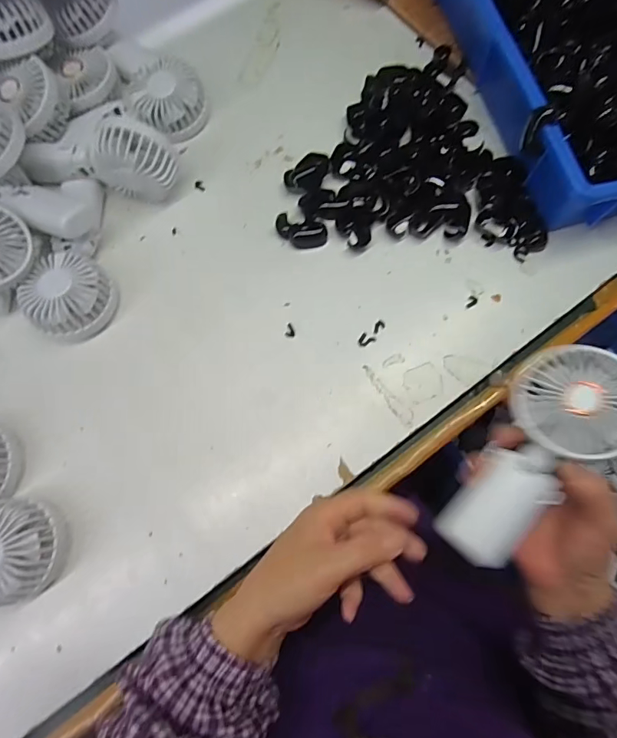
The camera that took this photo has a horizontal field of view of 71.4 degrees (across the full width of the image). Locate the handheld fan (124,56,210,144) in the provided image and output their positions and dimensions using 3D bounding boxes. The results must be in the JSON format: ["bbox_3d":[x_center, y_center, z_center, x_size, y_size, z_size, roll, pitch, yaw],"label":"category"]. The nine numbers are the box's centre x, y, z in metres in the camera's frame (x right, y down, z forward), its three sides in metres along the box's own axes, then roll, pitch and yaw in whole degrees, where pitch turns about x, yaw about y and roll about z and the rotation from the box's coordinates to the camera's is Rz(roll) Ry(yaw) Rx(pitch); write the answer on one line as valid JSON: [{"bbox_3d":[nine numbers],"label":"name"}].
[{"bbox_3d":[-0.169,-0.323,0.515,0.091,0.046,0.096,0,74,0],"label":"handheld fan"}]

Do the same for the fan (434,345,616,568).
[{"bbox_3d":[0.171,0.063,0.321,0.078,0.036,0.182,39,89,11],"label":"fan"}]

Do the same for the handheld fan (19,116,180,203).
[{"bbox_3d":[-0.223,-0.220,0.466,0.172,0.094,0.046,4,73,14],"label":"handheld fan"}]

